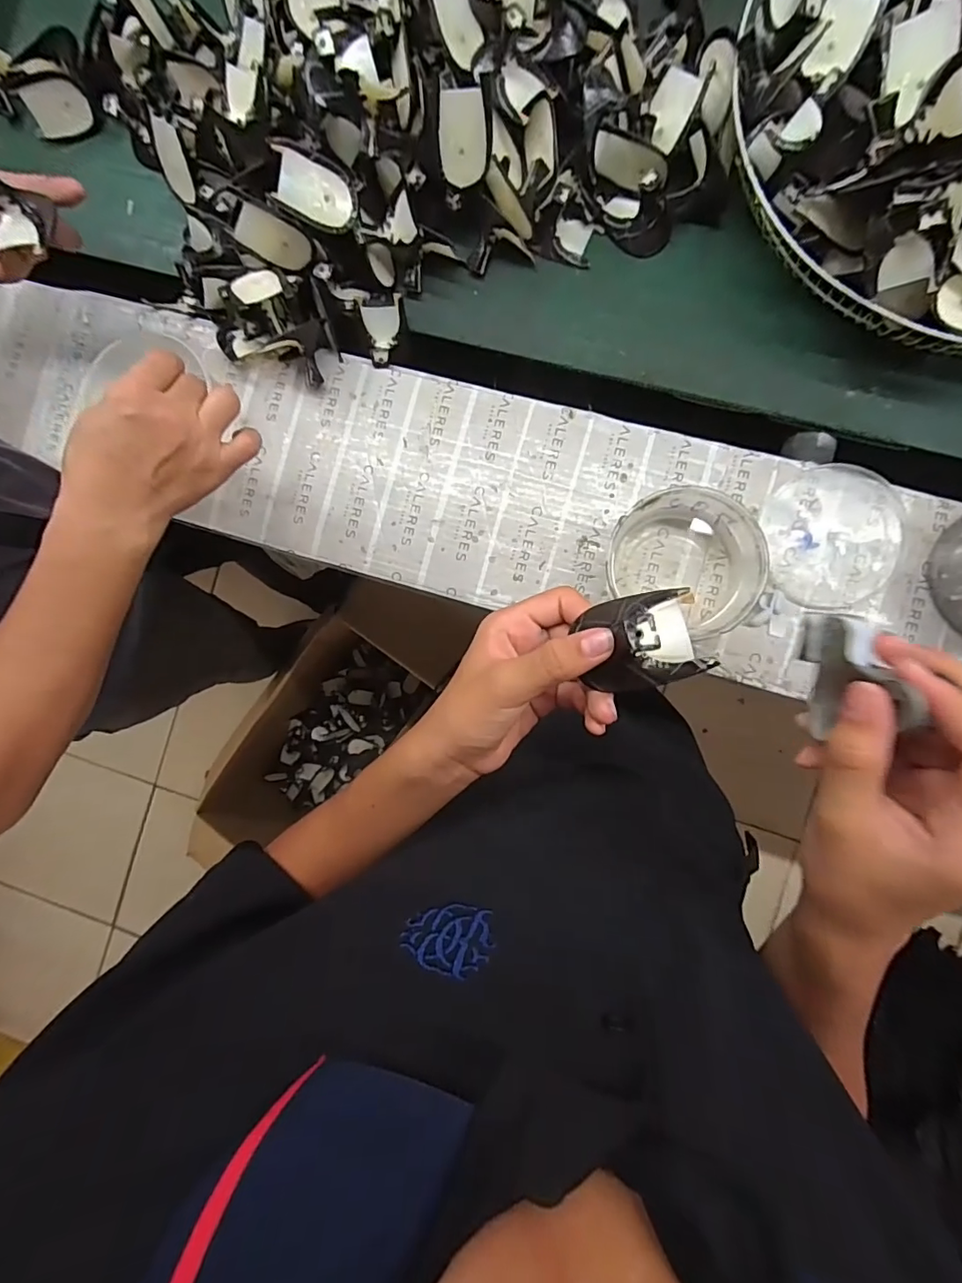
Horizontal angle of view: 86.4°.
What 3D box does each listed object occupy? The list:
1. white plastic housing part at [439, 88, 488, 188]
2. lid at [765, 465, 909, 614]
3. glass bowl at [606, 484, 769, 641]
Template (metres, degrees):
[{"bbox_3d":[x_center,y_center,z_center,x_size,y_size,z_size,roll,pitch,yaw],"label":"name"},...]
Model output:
[{"bbox_3d":[-0.015,-0.416,0.425,0.038,0.059,0.006,6,52,6],"label":"white plastic housing part"},{"bbox_3d":[0.298,-0.089,0.433,0.106,0.005,0.116,0,88,5],"label":"lid"},{"bbox_3d":[0.163,-0.060,0.417,0.107,0.059,0.111,0,88,5],"label":"glass bowl"}]

